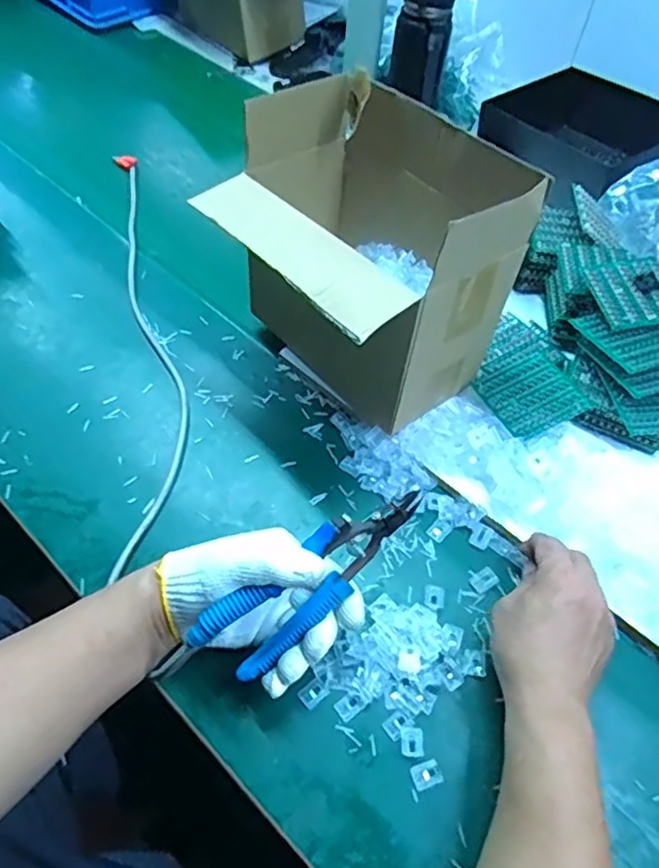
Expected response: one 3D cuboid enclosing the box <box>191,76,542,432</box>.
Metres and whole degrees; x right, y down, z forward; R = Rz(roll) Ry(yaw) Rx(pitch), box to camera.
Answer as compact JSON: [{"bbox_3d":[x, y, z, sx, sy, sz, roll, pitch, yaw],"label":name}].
[{"bbox_3d":[0.029,-0.155,0.606,0.216,0.233,0.238,-32,62,-24],"label":"box"}]

